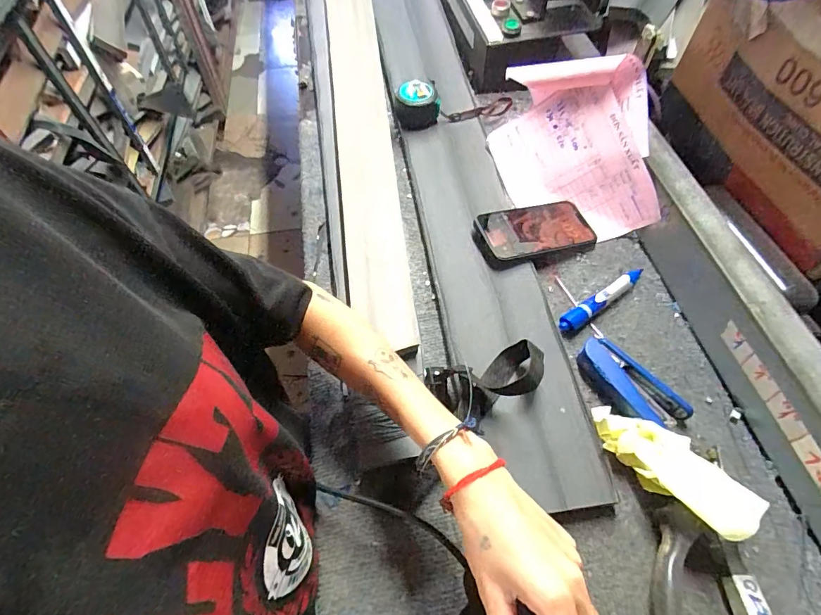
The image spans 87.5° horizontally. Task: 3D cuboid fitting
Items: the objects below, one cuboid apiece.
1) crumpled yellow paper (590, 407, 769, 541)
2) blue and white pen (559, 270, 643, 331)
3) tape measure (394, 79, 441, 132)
[{"bbox_3d":[0.219,0.131,0.363,0.046,0.034,0.132,-35,43,-18],"label":"crumpled yellow paper"},{"bbox_3d":[0.215,-0.012,0.475,0.127,0.014,0.018,-32,62,-17],"label":"blue and white pen"},{"bbox_3d":[0.008,-0.294,0.623,0.065,0.050,0.054,-4,58,-1],"label":"tape measure"}]

